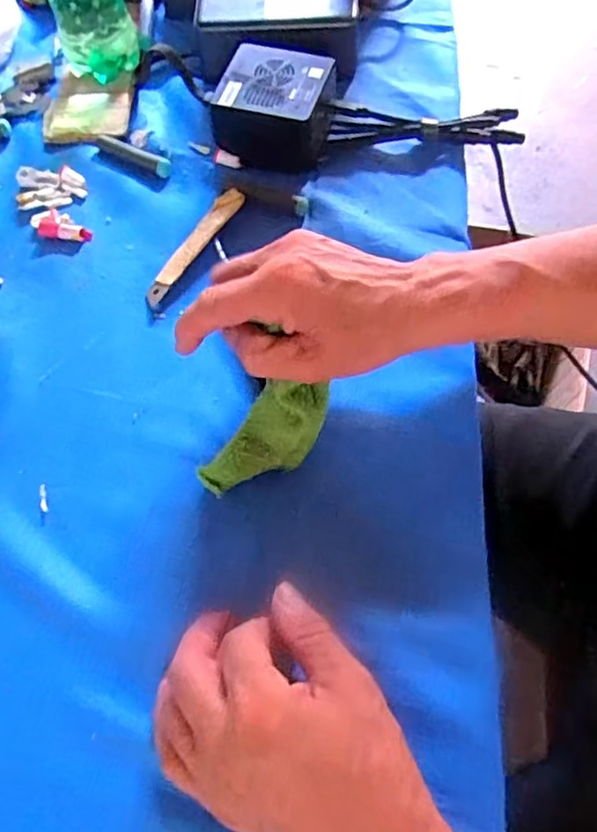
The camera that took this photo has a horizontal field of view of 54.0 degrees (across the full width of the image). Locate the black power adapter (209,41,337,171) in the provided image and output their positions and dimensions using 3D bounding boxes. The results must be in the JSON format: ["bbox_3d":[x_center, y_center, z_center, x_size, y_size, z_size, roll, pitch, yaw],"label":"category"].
[{"bbox_3d":[-0.019,-0.235,0.448,0.089,0.048,0.073,11,65,7],"label":"black power adapter"}]

